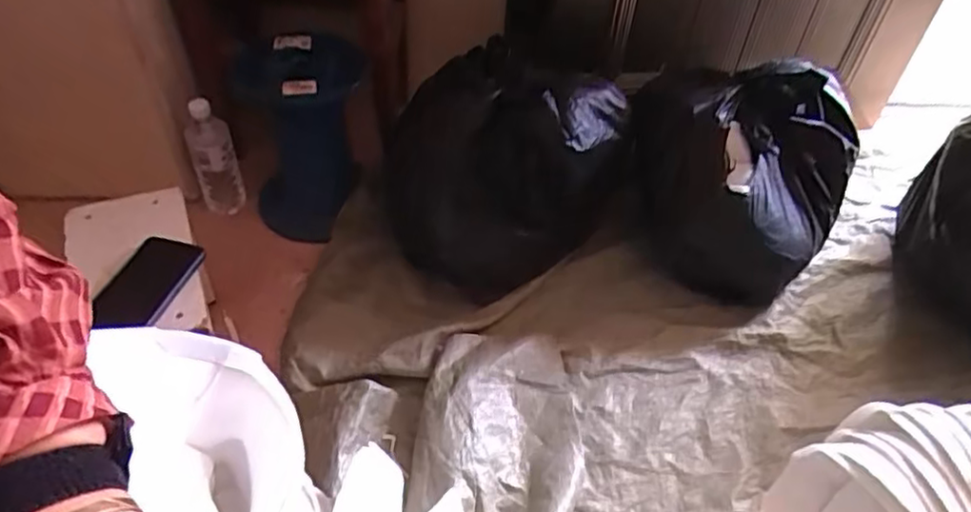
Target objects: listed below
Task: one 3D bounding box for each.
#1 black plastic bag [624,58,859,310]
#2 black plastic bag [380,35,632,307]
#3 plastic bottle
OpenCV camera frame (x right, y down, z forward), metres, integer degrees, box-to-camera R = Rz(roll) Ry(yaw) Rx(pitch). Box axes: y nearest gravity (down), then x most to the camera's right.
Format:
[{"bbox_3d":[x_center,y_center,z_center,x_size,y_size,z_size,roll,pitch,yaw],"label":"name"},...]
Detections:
[{"bbox_3d":[0.399,-0.119,1.060,0.357,0.281,0.311,17,47,12],"label":"black plastic bag"},{"bbox_3d":[0.035,-0.138,1.040,0.351,0.330,0.251,-17,50,-19],"label":"black plastic bag"},{"bbox_3d":[-0.449,-0.159,1.085,0.069,0.211,0.057,-15,49,-17],"label":"plastic bottle"}]

